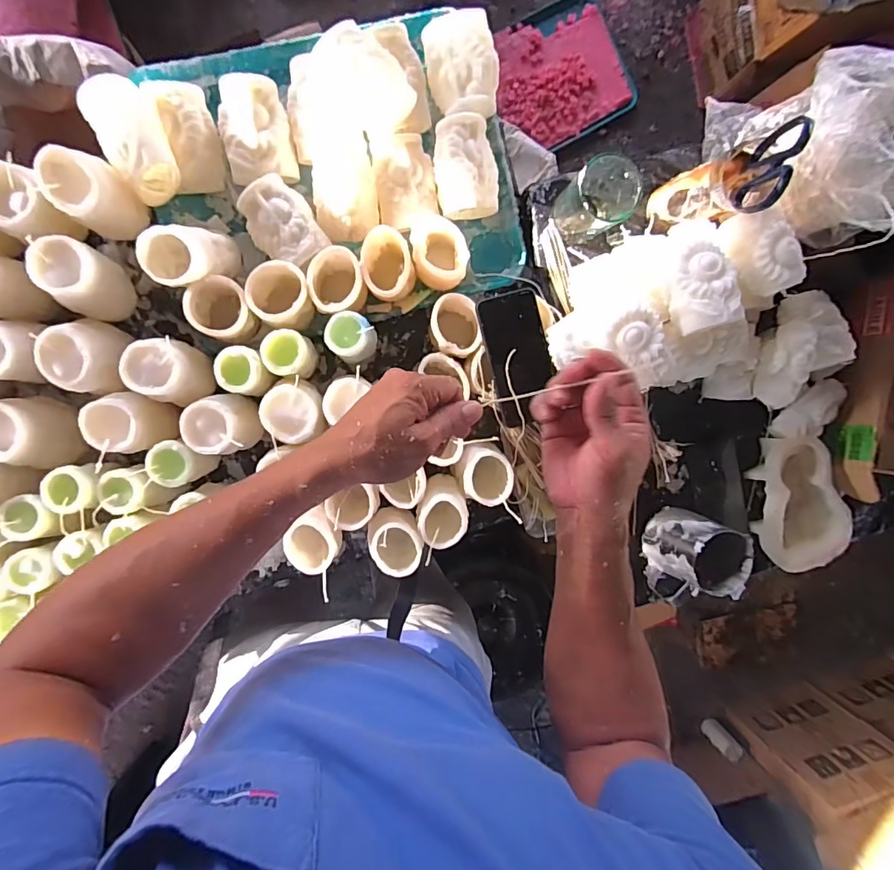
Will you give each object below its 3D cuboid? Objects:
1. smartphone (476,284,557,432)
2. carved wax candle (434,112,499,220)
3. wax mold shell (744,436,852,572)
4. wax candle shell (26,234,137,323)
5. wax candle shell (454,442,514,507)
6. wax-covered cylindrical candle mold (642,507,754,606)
[{"bbox_3d":[0.088,-0.094,0.565,0.073,0.012,0.158,-14,98,-5],"label":"smartphone"},{"bbox_3d":[0.023,-0.339,0.587,0.080,0.054,0.115,-6,97,-6],"label":"carved wax candle"},{"bbox_3d":[0.497,0.092,0.656,0.109,0.054,0.183,-5,97,-6],"label":"wax mold shell"},{"bbox_3d":[-0.411,-0.175,0.535,0.068,0.093,0.077,14,95,-8],"label":"wax candle shell"},{"bbox_3d":[0.046,0.047,0.612,0.064,0.092,0.066,-1,97,-6],"label":"wax candle shell"},{"bbox_3d":[0.323,0.164,0.615,0.086,0.098,0.111,19,94,-8],"label":"wax-covered cylindrical candle mold"}]

